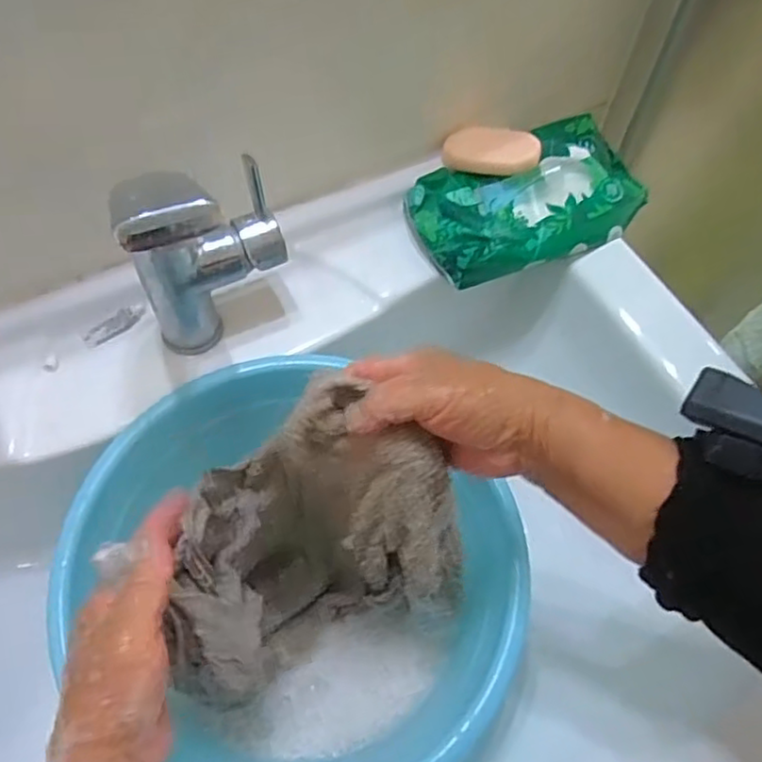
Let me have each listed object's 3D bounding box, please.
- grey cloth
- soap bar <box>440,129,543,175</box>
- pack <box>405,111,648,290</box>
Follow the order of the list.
[{"bbox_3d":[-0.051,0.118,0.463,0.191,0.252,0.127,-20,62,-14],"label":"grey cloth"},{"bbox_3d":[0.103,-0.216,0.625,0.093,0.021,0.046,13,58,21],"label":"soap bar"},{"bbox_3d":[0.136,-0.165,0.598,0.214,0.045,0.132,-23,63,-16],"label":"pack"}]

